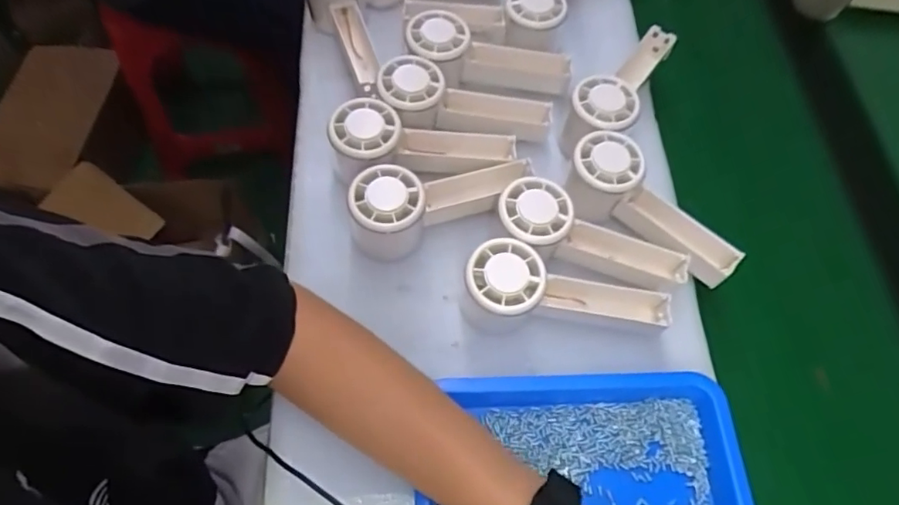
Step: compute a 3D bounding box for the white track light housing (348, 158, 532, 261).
[{"bbox_3d":[-0.006,-0.046,0.457,0.149,0.058,0.050,-21,67,-13],"label":"white track light housing"}]

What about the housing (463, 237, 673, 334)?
[{"bbox_3d":[0.088,0.029,0.424,0.150,0.056,0.052,2,64,-3],"label":"housing"}]

